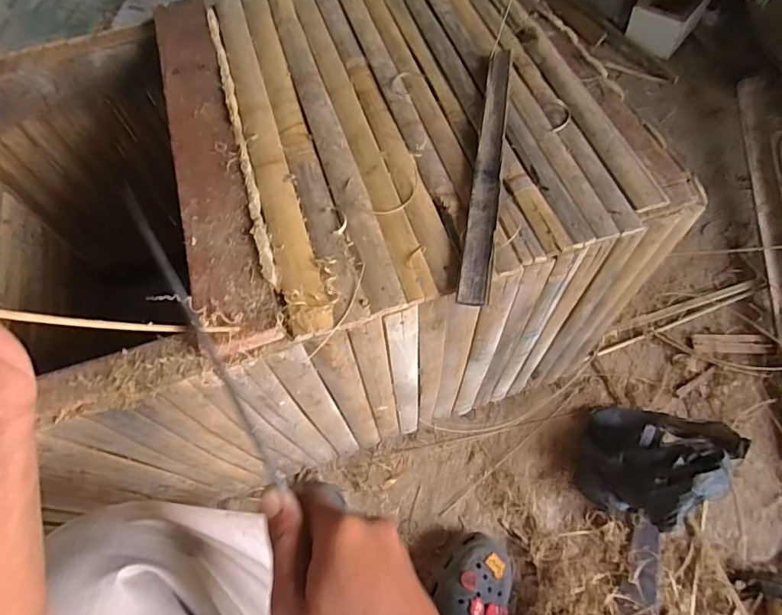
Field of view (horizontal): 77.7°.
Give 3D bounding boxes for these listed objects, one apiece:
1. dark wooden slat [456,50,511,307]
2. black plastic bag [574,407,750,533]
[{"bbox_3d":[0.085,-0.126,0.419,0.023,0.011,0.274,8,64,7],"label":"dark wooden slat"},{"bbox_3d":[0.374,0.215,0.660,0.202,0.127,0.165,14,63,9],"label":"black plastic bag"}]

